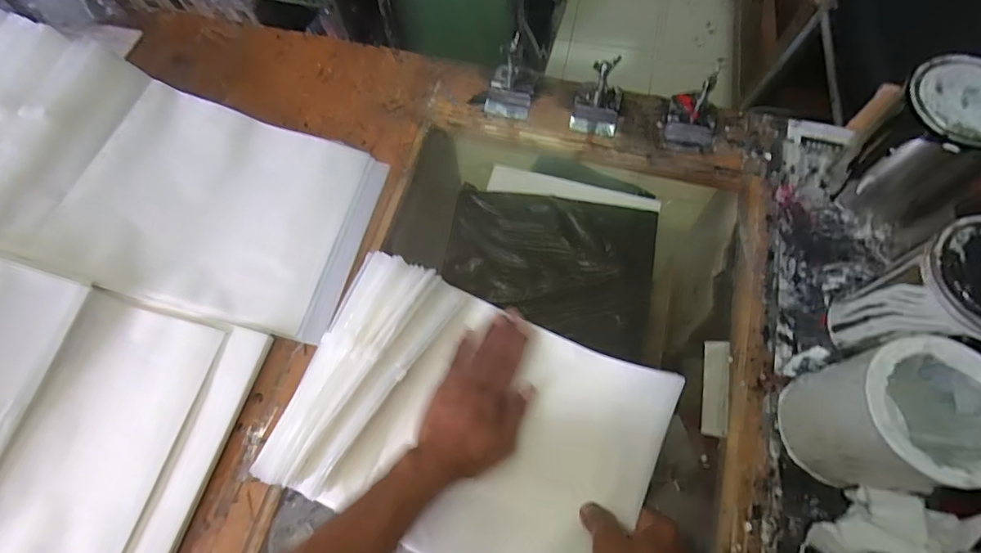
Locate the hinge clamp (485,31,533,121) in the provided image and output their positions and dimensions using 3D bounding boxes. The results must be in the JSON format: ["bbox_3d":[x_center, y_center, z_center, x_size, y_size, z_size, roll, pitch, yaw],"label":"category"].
[{"bbox_3d":[0.024,-0.269,0.655,0.061,0.090,0.080,4,68,4],"label":"hinge clamp"}]

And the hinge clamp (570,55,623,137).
[{"bbox_3d":[0.142,-0.239,0.640,0.064,0.079,0.082,12,69,7],"label":"hinge clamp"}]

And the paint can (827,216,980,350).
[{"bbox_3d":[0.416,0.029,0.470,0.101,0.162,0.099,-1,68,2],"label":"paint can"}]

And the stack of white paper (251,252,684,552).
[{"bbox_3d":[-0.021,0.141,0.484,0.335,0.059,0.240,22,70,11],"label":"stack of white paper"}]

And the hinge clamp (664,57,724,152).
[{"bbox_3d":[0.260,-0.212,0.617,0.067,0.085,0.068,10,69,7],"label":"hinge clamp"}]

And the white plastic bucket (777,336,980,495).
[{"bbox_3d":[0.349,0.127,0.443,0.110,0.146,0.106,-1,68,2],"label":"white plastic bucket"}]

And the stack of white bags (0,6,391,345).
[{"bbox_3d":[-0.472,-0.139,0.557,0.661,0.054,0.262,20,68,-15],"label":"stack of white bags"}]

